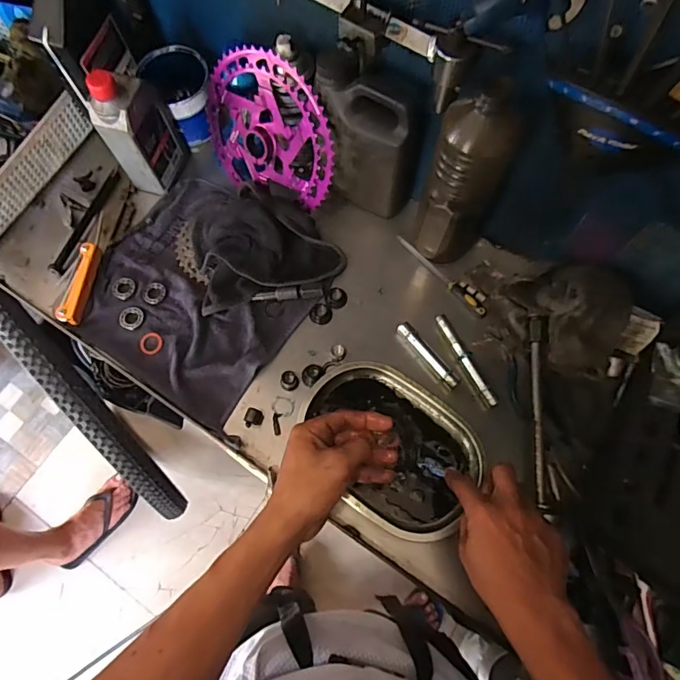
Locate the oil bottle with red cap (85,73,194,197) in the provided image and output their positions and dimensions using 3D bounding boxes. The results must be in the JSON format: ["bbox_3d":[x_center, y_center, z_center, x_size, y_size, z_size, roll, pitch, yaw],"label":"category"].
[{"bbox_3d":[-0.266,-0.279,0.636,0.056,0.177,0.094,15,71,6],"label":"oil bottle with red cap"}]

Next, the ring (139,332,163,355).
[{"bbox_3d":[-0.241,0.004,0.615,0.028,0.005,0.028,0,70,0],"label":"ring"}]

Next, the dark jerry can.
[{"bbox_3d":[0.033,-0.250,0.593,0.133,0.206,0.071,25,58,9],"label":"dark jerry can"}]

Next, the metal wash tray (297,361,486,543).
[{"bbox_3d":[0.056,0.123,0.568,0.213,0.029,0.156,32,73,12],"label":"metal wash tray"}]

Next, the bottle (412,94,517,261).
[{"bbox_3d":[0.144,-0.175,0.551,0.070,0.256,0.076,30,73,11],"label":"bottle"}]

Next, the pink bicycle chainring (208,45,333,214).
[{"bbox_3d":[-0.092,-0.262,0.603,0.192,0.168,0.014,27,46,19],"label":"pink bicycle chainring"}]

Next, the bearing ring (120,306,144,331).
[{"bbox_3d":[-0.271,-0.029,0.625,0.028,0.007,0.030,0,70,0],"label":"bearing ring"}]

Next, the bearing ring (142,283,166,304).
[{"bbox_3d":[-0.247,-0.062,0.639,0.029,0.004,0.029,0,70,0],"label":"bearing ring"}]

